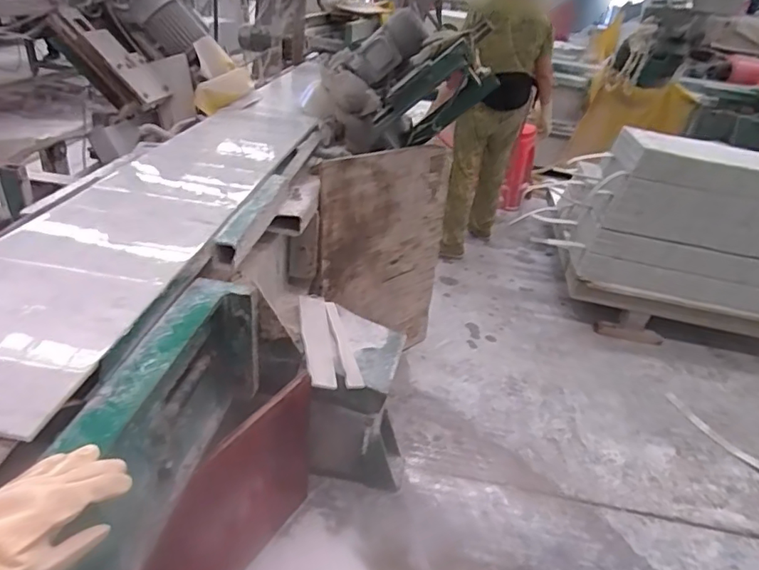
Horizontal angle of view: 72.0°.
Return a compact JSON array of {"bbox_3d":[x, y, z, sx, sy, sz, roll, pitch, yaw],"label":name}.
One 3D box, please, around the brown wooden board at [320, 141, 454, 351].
[{"bbox_3d":[0.027,-0.064,1.662,0.529,0.727,0.028,-23,38,-39],"label":"brown wooden board"}]

